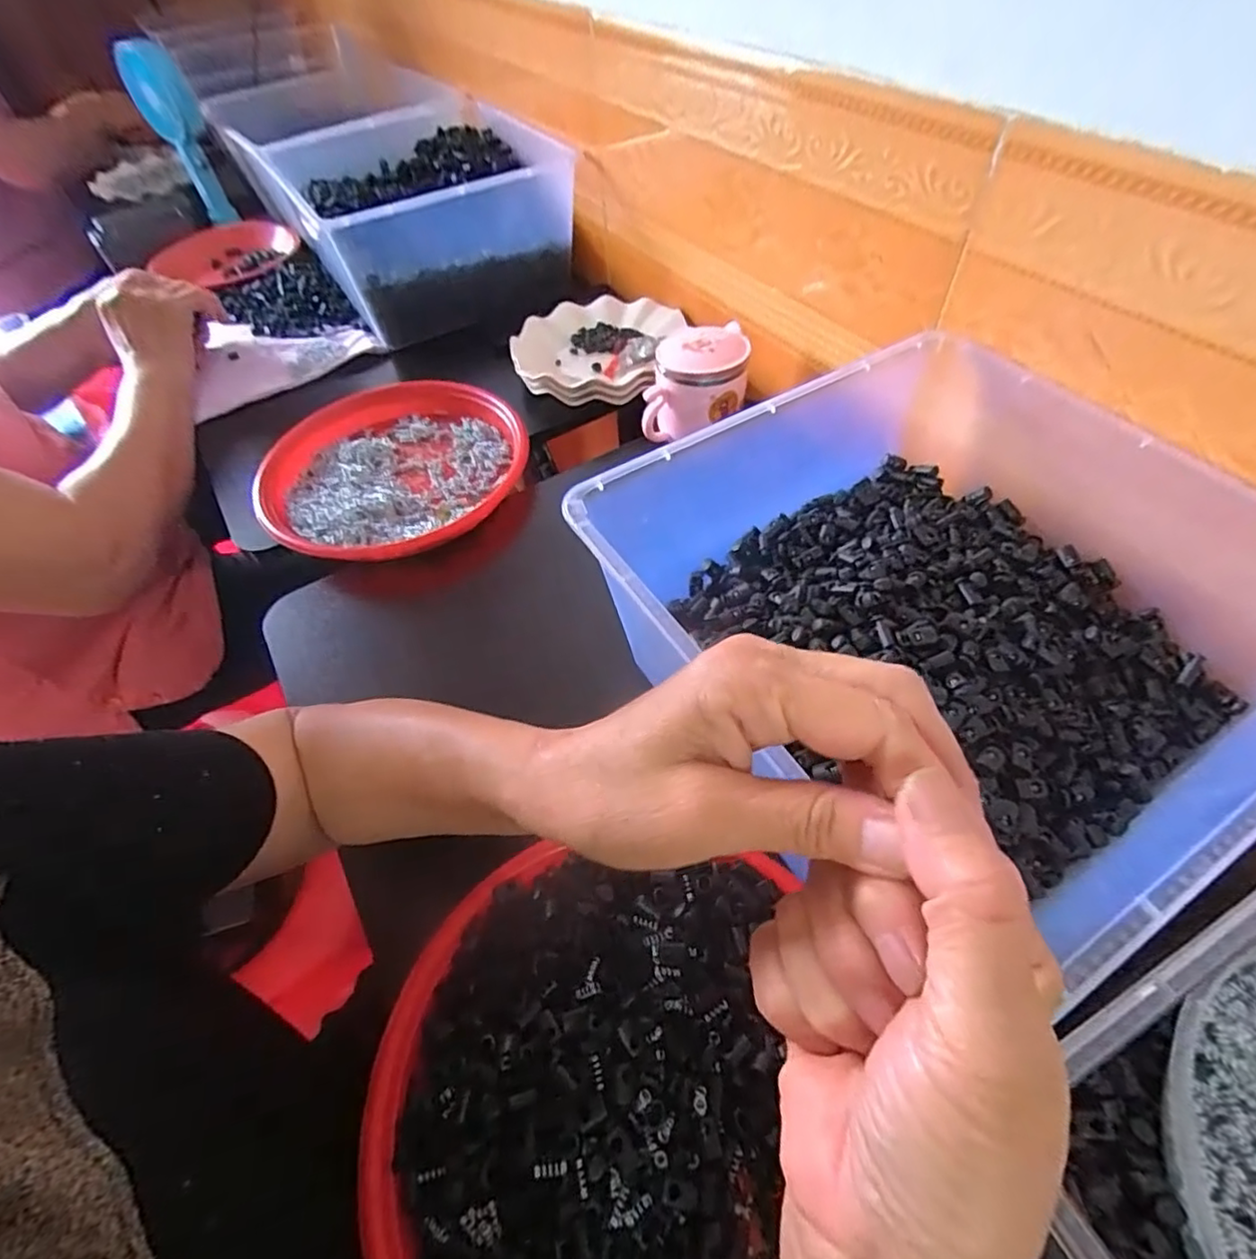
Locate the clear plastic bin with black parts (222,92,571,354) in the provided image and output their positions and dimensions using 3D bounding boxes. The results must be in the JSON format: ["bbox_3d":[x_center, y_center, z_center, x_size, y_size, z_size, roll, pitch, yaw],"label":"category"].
[{"bbox_3d":[-0.266,-0.533,0.787,0.298,0.153,0.382,-30,57,-17],"label":"clear plastic bin with black parts"}]

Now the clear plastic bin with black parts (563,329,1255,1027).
[{"bbox_3d":[0.173,-0.016,0.335,0.279,0.094,0.295,-28,56,-16],"label":"clear plastic bin with black parts"}]

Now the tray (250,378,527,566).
[{"bbox_3d":[-0.223,-0.151,0.565,0.230,0.025,0.237,-2,53,3],"label":"tray"}]

